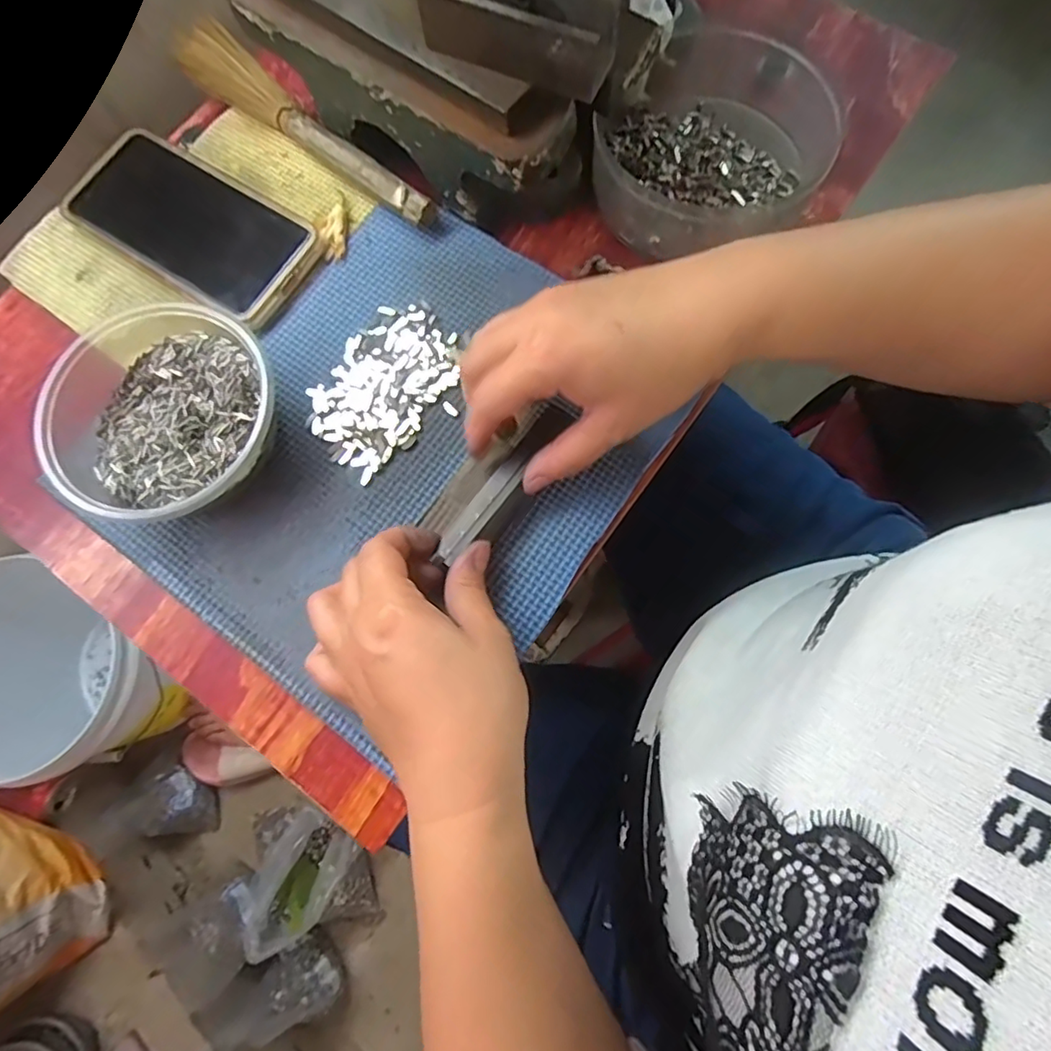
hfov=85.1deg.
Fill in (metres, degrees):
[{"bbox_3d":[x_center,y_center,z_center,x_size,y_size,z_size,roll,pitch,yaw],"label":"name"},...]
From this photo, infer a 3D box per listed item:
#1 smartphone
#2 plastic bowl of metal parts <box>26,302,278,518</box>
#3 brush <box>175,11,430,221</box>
[{"bbox_3d":[-0.202,-0.182,0.349,0.152,0.012,0.073,32,79,9],"label":"smartphone"},{"bbox_3d":[-0.184,-0.055,0.299,0.105,0.055,0.106,0,76,1],"label":"plastic bowl of metal parts"},{"bbox_3d":[-0.143,-0.253,0.360,0.223,0.023,0.035,43,81,11],"label":"brush"}]

